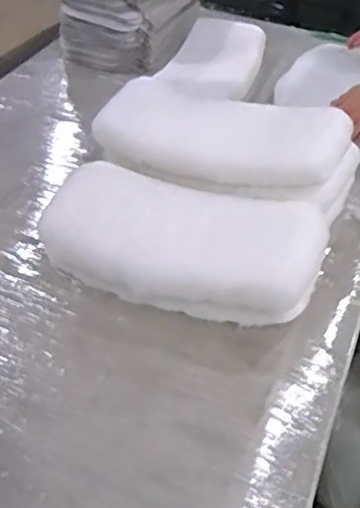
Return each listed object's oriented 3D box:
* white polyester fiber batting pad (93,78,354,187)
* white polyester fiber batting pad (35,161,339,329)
[{"bbox_3d":[0.063,-0.214,1.108,0.464,0.091,0.209,16,45,15],"label":"white polyester fiber batting pad"},{"bbox_3d":[-0.003,-0.021,1.037,0.472,0.113,0.204,14,44,13],"label":"white polyester fiber batting pad"}]

